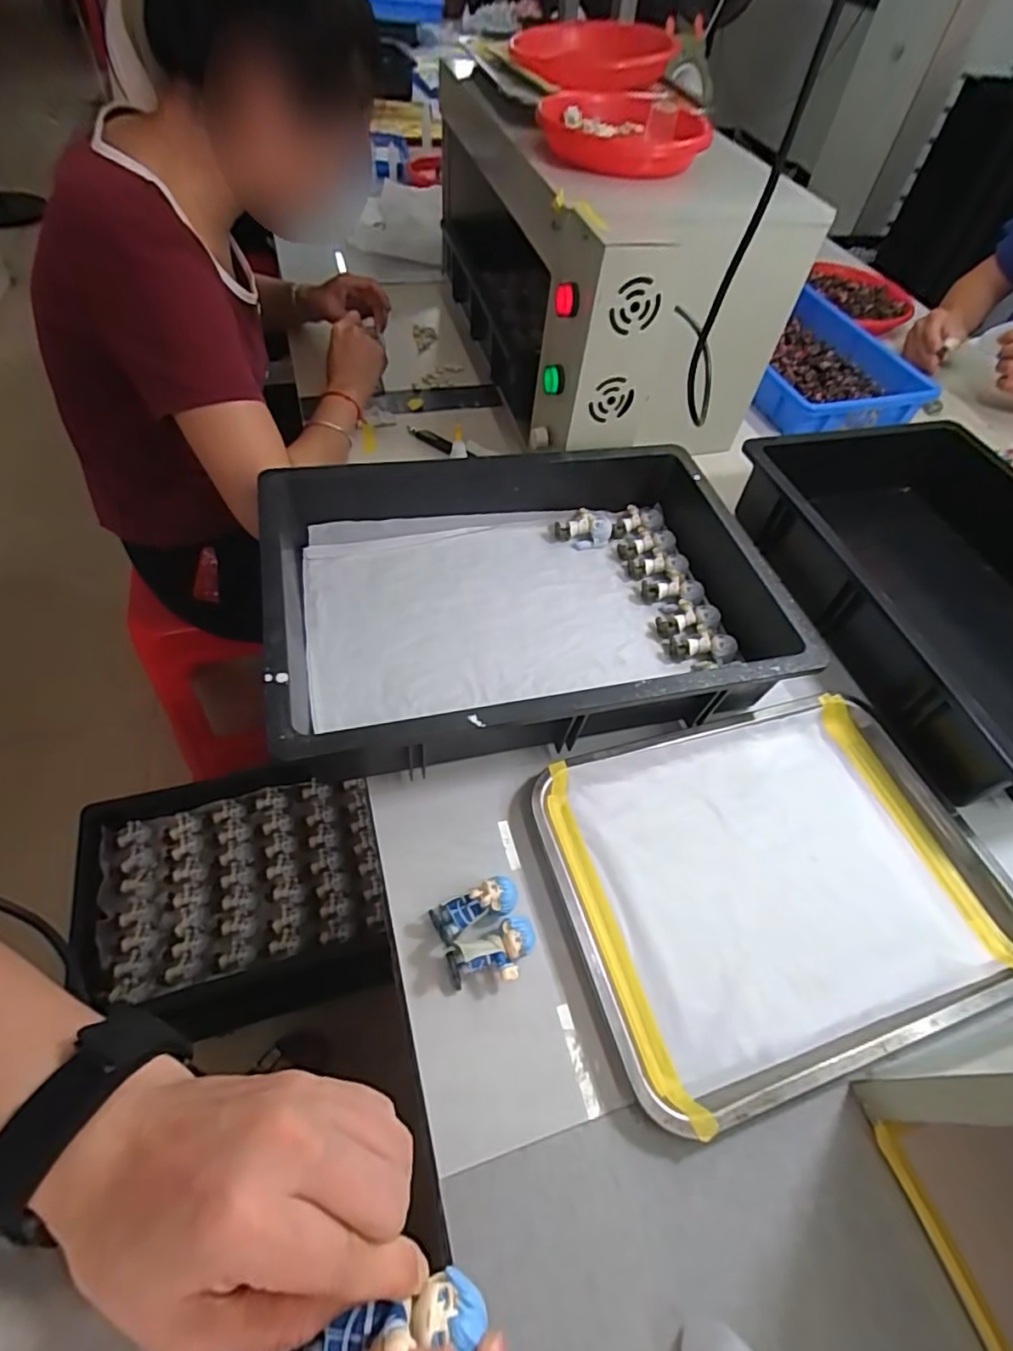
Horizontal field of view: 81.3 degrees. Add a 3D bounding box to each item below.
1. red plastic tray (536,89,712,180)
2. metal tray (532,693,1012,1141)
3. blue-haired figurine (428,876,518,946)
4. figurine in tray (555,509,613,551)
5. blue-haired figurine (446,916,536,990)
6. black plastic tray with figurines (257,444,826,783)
[{"bbox_3d":[0.122,-0.590,0.636,0.165,0.038,0.163,-1,56,-5],"label":"red plastic tray"},{"bbox_3d":[0.222,0.155,0.473,0.359,0.034,0.260,-12,56,-14],"label":"metal tray"},{"bbox_3d":[-0.022,0.169,0.428,0.062,0.035,0.026,-22,59,-19],"label":"blue-haired figurine"},{"bbox_3d":[0.090,-0.167,0.676,0.062,0.024,0.037,-7,55,-10],"label":"figurine in tray"},{"bbox_3d":[-0.010,0.194,0.411,0.060,0.028,0.035,-6,55,-10],"label":"blue-haired figurine"},{"bbox_3d":[0.026,-0.079,0.557,0.459,0.102,0.314,-9,56,-11],"label":"black plastic tray with figurines"}]

